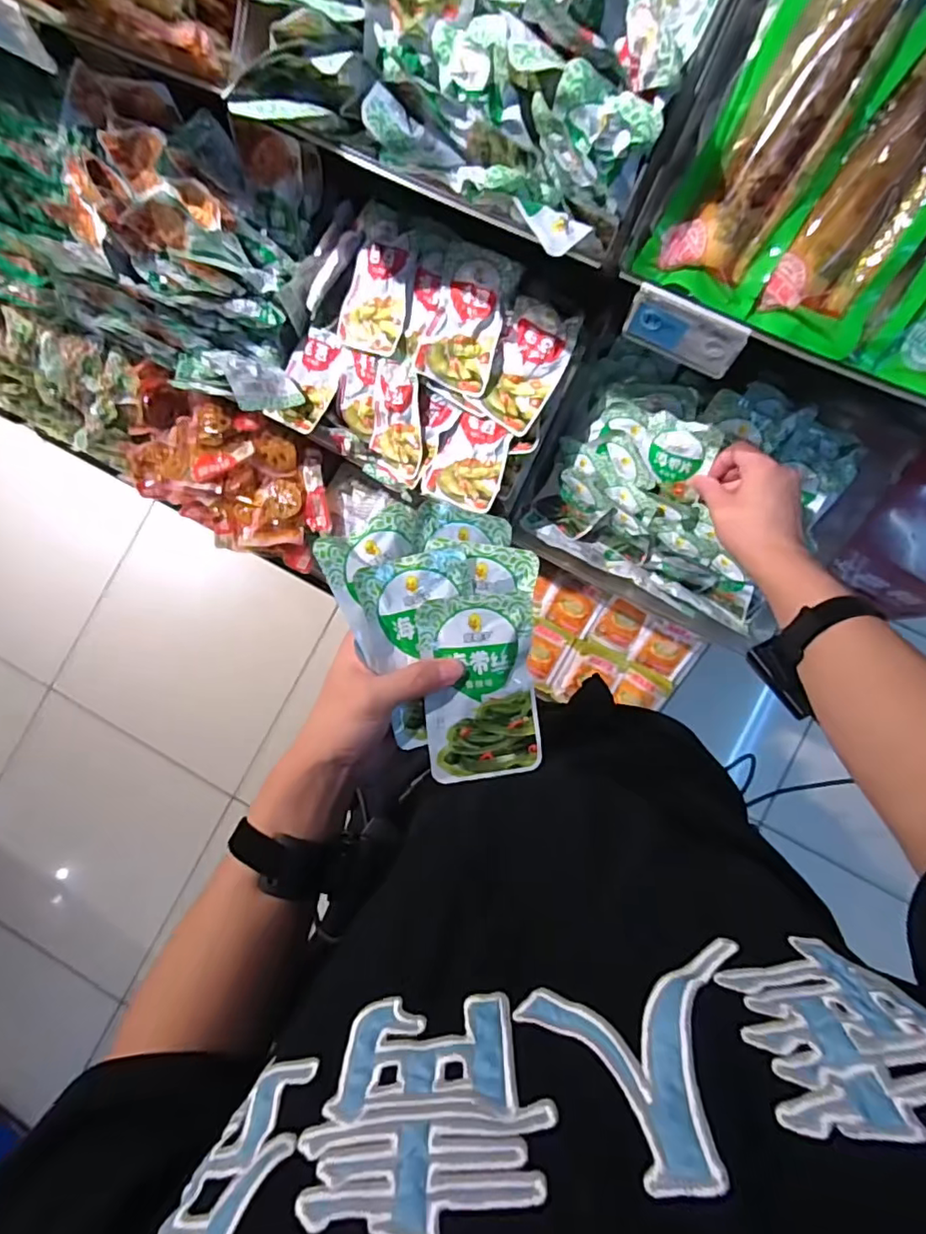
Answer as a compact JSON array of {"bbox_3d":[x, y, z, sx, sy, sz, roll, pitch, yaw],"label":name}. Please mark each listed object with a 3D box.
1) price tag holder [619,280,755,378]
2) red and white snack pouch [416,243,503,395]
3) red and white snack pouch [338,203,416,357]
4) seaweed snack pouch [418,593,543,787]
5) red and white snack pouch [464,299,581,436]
[{"bbox_3d":[0.154,-0.198,0.402,0.079,0.046,0.015,26,88,5],"label":"price tag holder"},{"bbox_3d":[0.001,-0.279,0.541,0.067,0.016,0.125,12,104,5],"label":"red and white snack pouch"},{"bbox_3d":[-0.081,-0.321,0.557,0.072,0.013,0.121,30,116,18],"label":"red and white snack pouch"},{"bbox_3d":[0.012,0.047,0.375,0.072,0.008,0.121,-6,102,-7],"label":"seaweed snack pouch"},{"bbox_3d":[0.059,-0.238,0.551,0.066,0.011,0.110,30,105,-1],"label":"red and white snack pouch"}]

